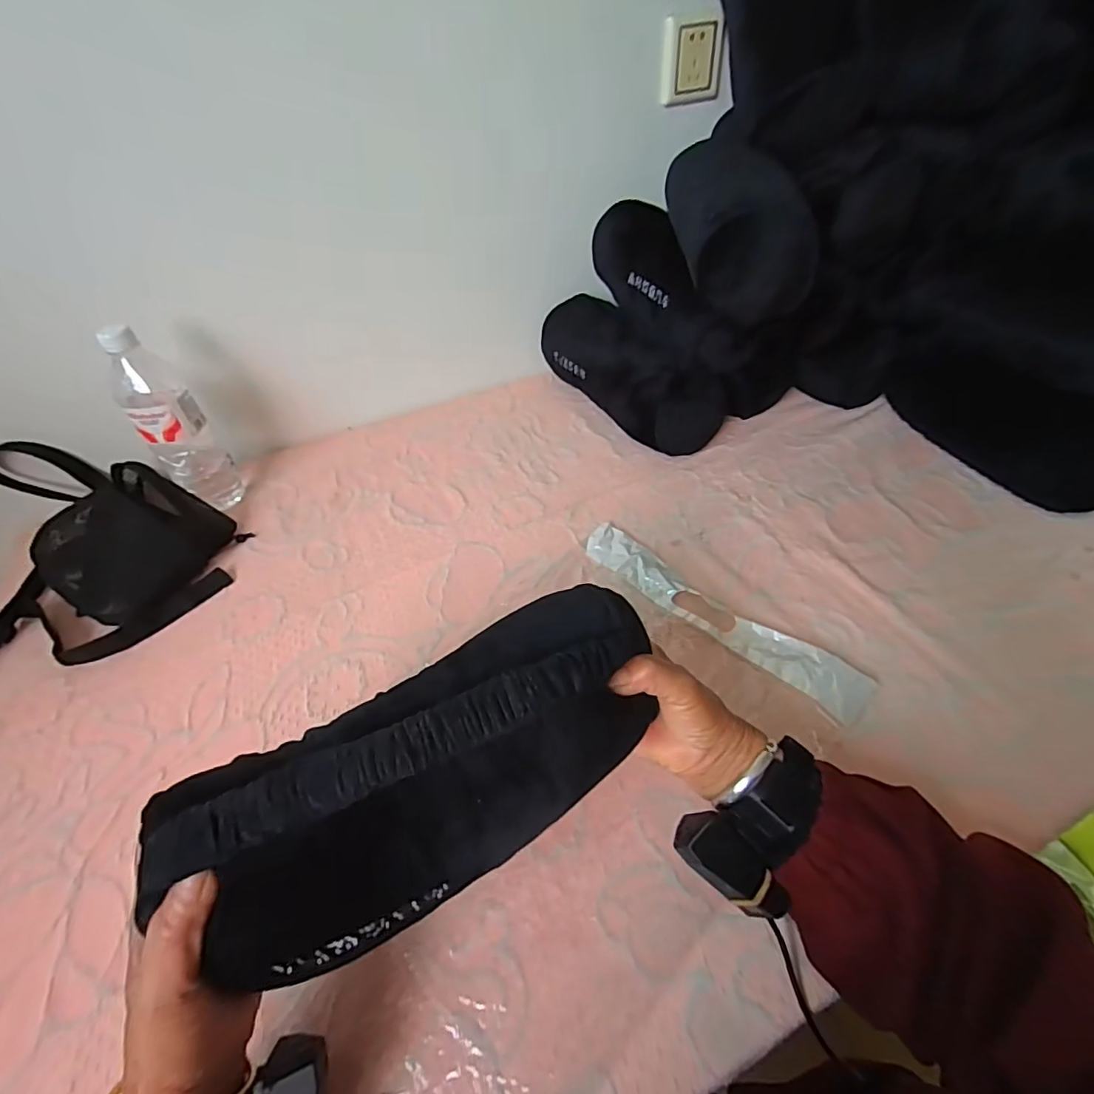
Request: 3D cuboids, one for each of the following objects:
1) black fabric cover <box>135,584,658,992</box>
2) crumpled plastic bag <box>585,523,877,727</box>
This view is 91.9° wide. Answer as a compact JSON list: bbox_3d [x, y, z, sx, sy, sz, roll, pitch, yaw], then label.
[{"bbox_3d":[-0.052,0.108,0.270,0.259,0.093,0.093,-28,49,-20],"label":"black fabric cover"},{"bbox_3d":[0.155,0.059,0.518,0.050,0.012,0.301,-37,53,-27],"label":"crumpled plastic bag"}]

